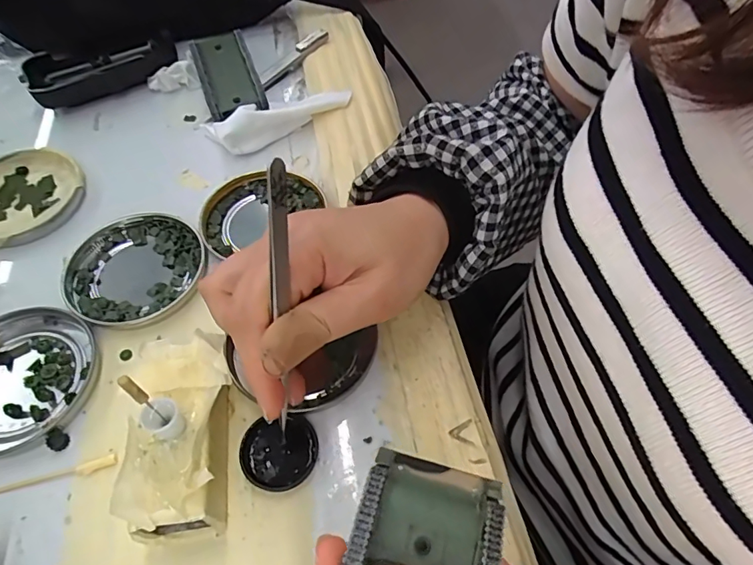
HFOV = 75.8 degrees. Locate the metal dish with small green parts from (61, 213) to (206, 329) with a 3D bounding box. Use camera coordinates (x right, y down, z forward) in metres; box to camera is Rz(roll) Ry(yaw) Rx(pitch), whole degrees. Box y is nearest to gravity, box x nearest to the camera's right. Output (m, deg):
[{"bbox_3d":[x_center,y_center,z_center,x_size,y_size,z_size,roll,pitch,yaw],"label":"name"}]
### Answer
[{"bbox_3d":[-0.144,-0.009,0.288,0.078,0.009,0.077,0,56,0],"label":"metal dish with small green parts"}]

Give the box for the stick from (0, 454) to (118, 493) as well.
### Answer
[{"bbox_3d":[-0.152,0.091,0.225,0.059,0.004,0.006,-14,57,-9],"label":"stick"}]

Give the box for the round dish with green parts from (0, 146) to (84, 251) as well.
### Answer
[{"bbox_3d":[-0.238,-0.058,0.321,0.074,0.014,0.077,0,56,0],"label":"round dish with green parts"}]

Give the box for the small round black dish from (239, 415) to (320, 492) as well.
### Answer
[{"bbox_3d":[-0.046,0.081,0.229,0.035,0.007,0.033,0,56,0],"label":"small round black dish"}]

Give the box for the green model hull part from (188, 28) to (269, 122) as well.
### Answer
[{"bbox_3d":[-0.119,-0.166,0.383,0.042,0.026,0.095,-18,58,-12],"label":"green model hull part"}]

